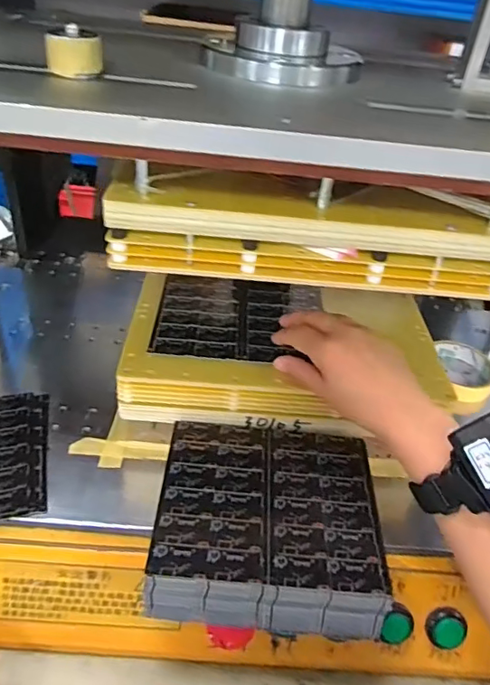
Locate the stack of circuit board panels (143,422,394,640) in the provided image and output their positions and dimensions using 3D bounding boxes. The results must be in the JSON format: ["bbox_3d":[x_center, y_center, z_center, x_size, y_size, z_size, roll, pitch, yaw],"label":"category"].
[{"bbox_3d":[0.018,0.139,0.420,0.166,0.043,0.148,7,38,-1],"label":"stack of circuit board panels"}]

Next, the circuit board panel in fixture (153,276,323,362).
[{"bbox_3d":[-0.003,-0.024,0.515,0.157,0.010,0.132,6,38,-2],"label":"circuit board panel in fixture"}]

